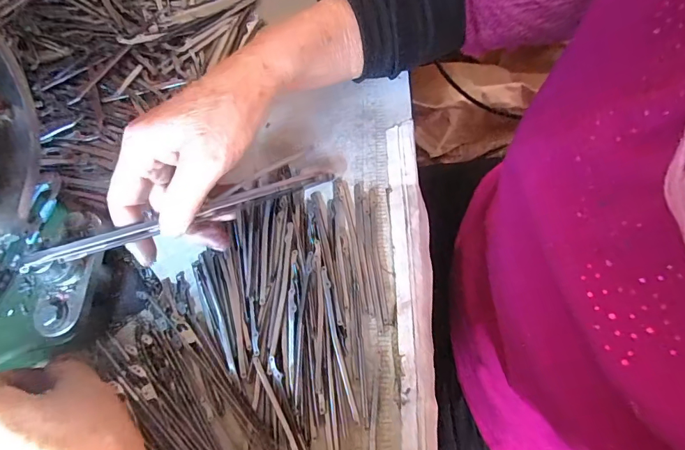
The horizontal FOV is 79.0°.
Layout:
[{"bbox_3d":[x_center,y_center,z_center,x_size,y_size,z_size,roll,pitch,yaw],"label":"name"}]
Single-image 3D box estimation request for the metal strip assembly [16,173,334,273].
[{"bbox_3d":[-0.090,-0.008,0.263,0.189,0.008,0.009,-20,67,-27],"label":"metal strip assembly"}]

